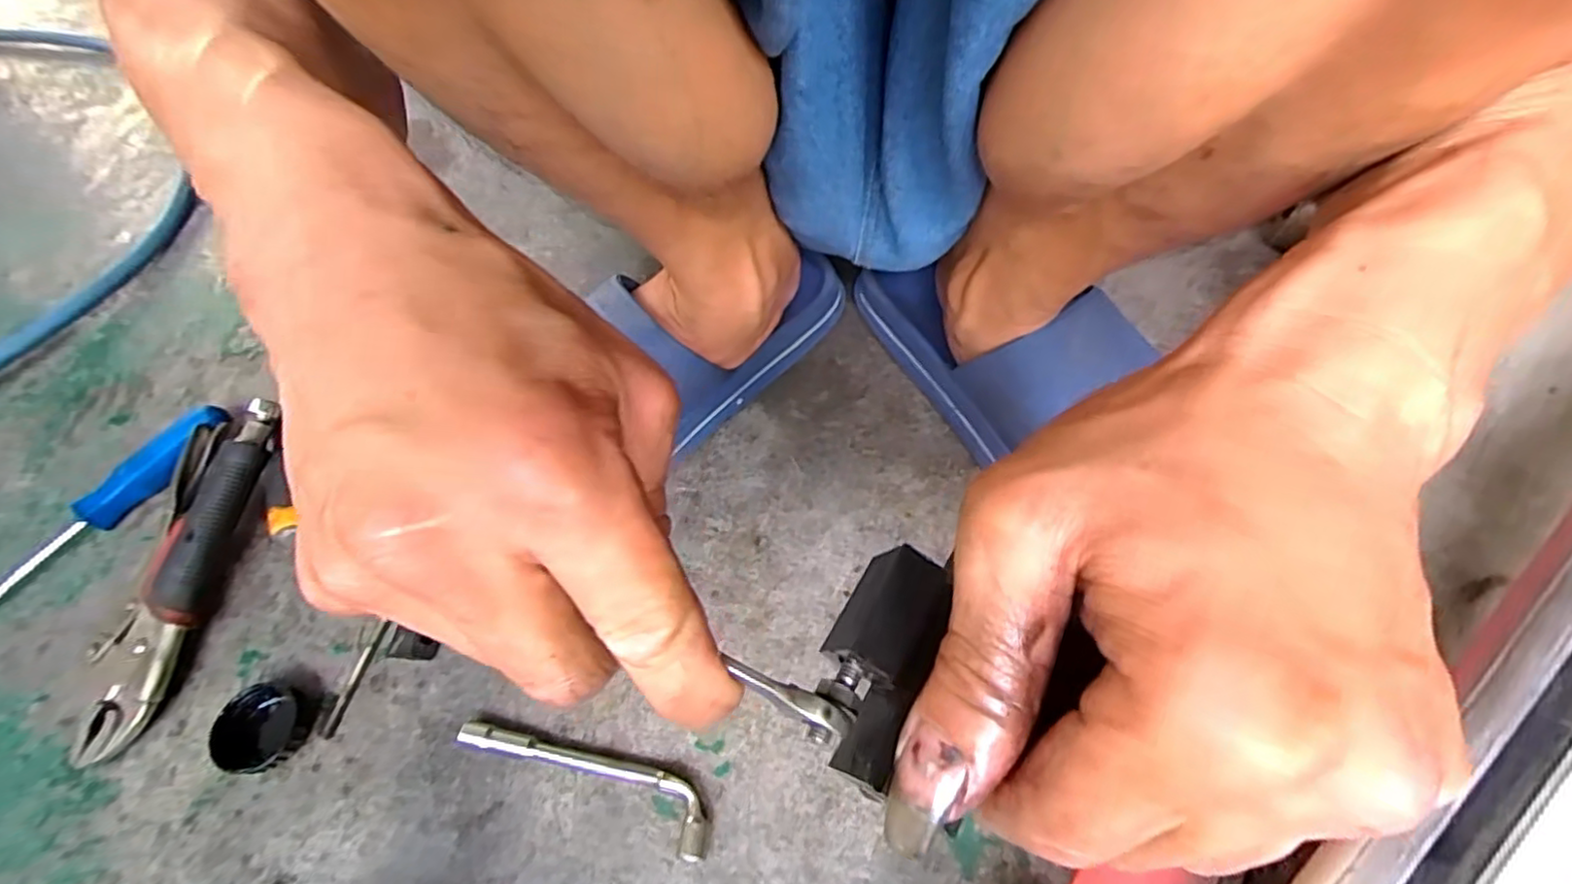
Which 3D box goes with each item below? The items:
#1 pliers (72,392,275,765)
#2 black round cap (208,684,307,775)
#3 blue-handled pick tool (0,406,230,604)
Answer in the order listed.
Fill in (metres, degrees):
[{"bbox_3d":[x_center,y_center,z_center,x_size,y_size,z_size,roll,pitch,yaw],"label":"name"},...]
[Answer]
[{"bbox_3d":[-0.372,0.076,0.401,0.062,0.040,0.209,1,59,5],"label":"pliers"},{"bbox_3d":[-0.288,0.157,0.362,0.046,0.020,0.044,-2,59,3],"label":"black round cap"},{"bbox_3d":[-0.457,0.046,0.431,0.027,0.026,0.191,38,69,23],"label":"blue-handled pick tool"}]

